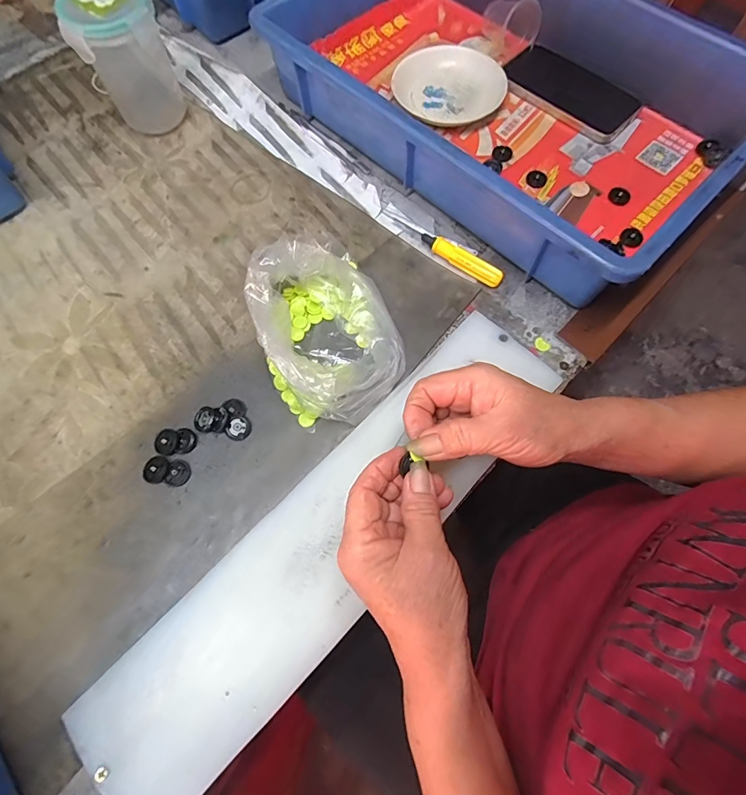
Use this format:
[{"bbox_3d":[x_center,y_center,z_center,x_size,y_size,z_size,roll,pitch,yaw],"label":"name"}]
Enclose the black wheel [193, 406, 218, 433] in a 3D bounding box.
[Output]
[{"bbox_3d":[-0.131,0.017,0.337,0.019,0.006,0.019,0,69,0],"label":"black wheel"}]

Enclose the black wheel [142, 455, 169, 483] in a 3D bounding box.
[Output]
[{"bbox_3d":[-0.164,0.054,0.323,0.018,0.005,0.020,11,69,4],"label":"black wheel"}]

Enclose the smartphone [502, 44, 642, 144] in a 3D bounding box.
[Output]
[{"bbox_3d":[0.214,-0.334,0.469,0.145,0.017,0.078,38,74,14],"label":"smartphone"}]

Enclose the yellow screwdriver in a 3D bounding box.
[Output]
[{"bbox_3d":[0.068,-0.139,0.398,0.118,0.015,0.016,39,74,14],"label":"yellow screwdriver"}]

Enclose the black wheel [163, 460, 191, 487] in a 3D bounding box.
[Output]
[{"bbox_3d":[-0.147,0.057,0.323,0.016,0.004,0.019,12,69,5],"label":"black wheel"}]

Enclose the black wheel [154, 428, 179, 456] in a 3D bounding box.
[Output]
[{"bbox_3d":[-0.159,0.034,0.330,0.019,0.006,0.019,0,69,0],"label":"black wheel"}]

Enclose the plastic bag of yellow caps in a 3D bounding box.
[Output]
[{"bbox_3d":[-0.035,-0.057,0.338,0.105,0.057,0.143,-13,69,-5],"label":"plastic bag of yellow caps"}]

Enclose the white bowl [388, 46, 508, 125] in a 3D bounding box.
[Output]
[{"bbox_3d":[0.081,-0.331,0.455,0.113,0.022,0.098,10,69,4],"label":"white bowl"}]

